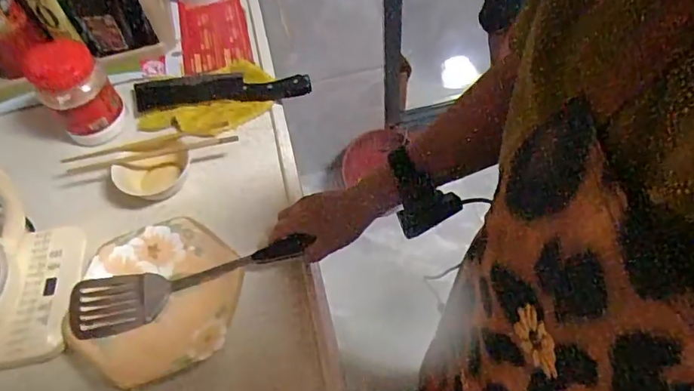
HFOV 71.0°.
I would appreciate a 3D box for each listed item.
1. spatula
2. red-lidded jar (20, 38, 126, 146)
[{"bbox_3d":[-0.185,0.101,0.583,0.283,0.035,0.073,-16,56,1],"label":"spatula"},{"bbox_3d":[-0.401,-0.155,0.720,0.093,0.132,0.075,-29,59,-14],"label":"red-lidded jar"}]

